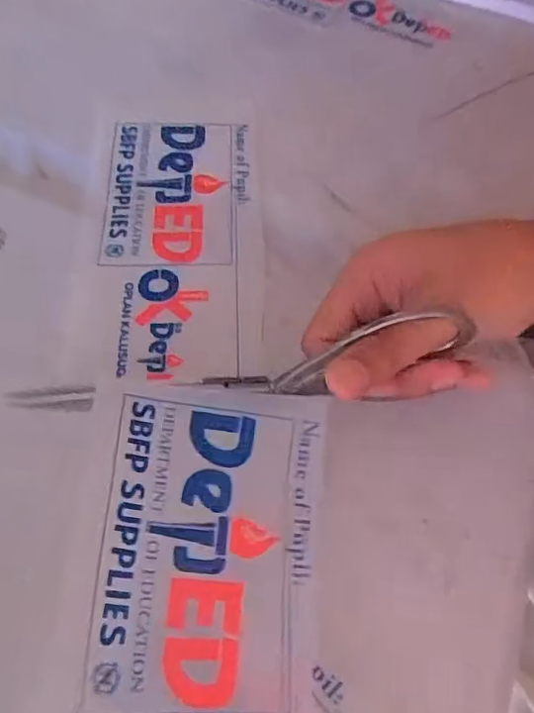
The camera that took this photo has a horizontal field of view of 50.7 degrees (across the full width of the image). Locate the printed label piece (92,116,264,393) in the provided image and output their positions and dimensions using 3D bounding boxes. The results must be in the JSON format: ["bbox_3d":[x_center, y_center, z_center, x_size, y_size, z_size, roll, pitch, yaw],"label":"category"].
[{"bbox_3d":[-0.059,-0.083,0.371,0.109,0.006,0.216,-5,62,-5],"label":"printed label piece"}]

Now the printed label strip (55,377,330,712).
[{"bbox_3d":[-0.032,0.125,0.228,0.107,0.036,0.242,3,60,0],"label":"printed label strip"}]

